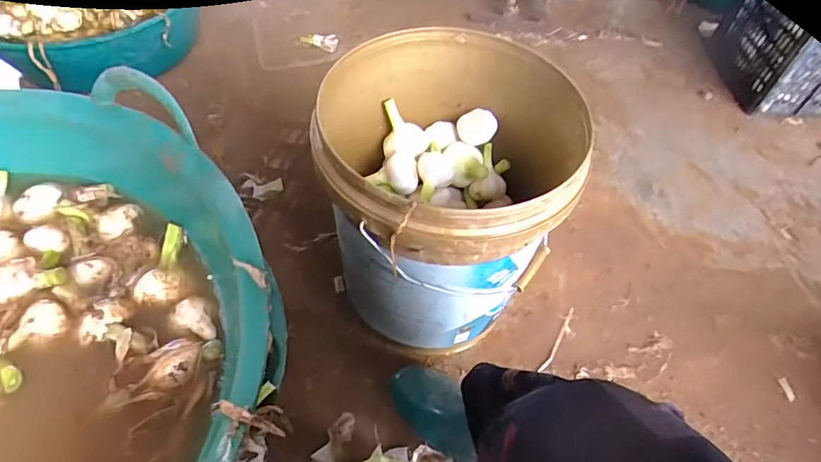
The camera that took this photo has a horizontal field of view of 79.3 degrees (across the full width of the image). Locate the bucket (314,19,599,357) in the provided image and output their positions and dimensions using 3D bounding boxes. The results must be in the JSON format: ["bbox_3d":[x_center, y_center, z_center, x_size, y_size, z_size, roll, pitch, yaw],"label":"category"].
[{"bbox_3d":[0.043,-0.043,0.700,0.325,0.335,0.317,3,53,-3],"label":"bucket"}]

